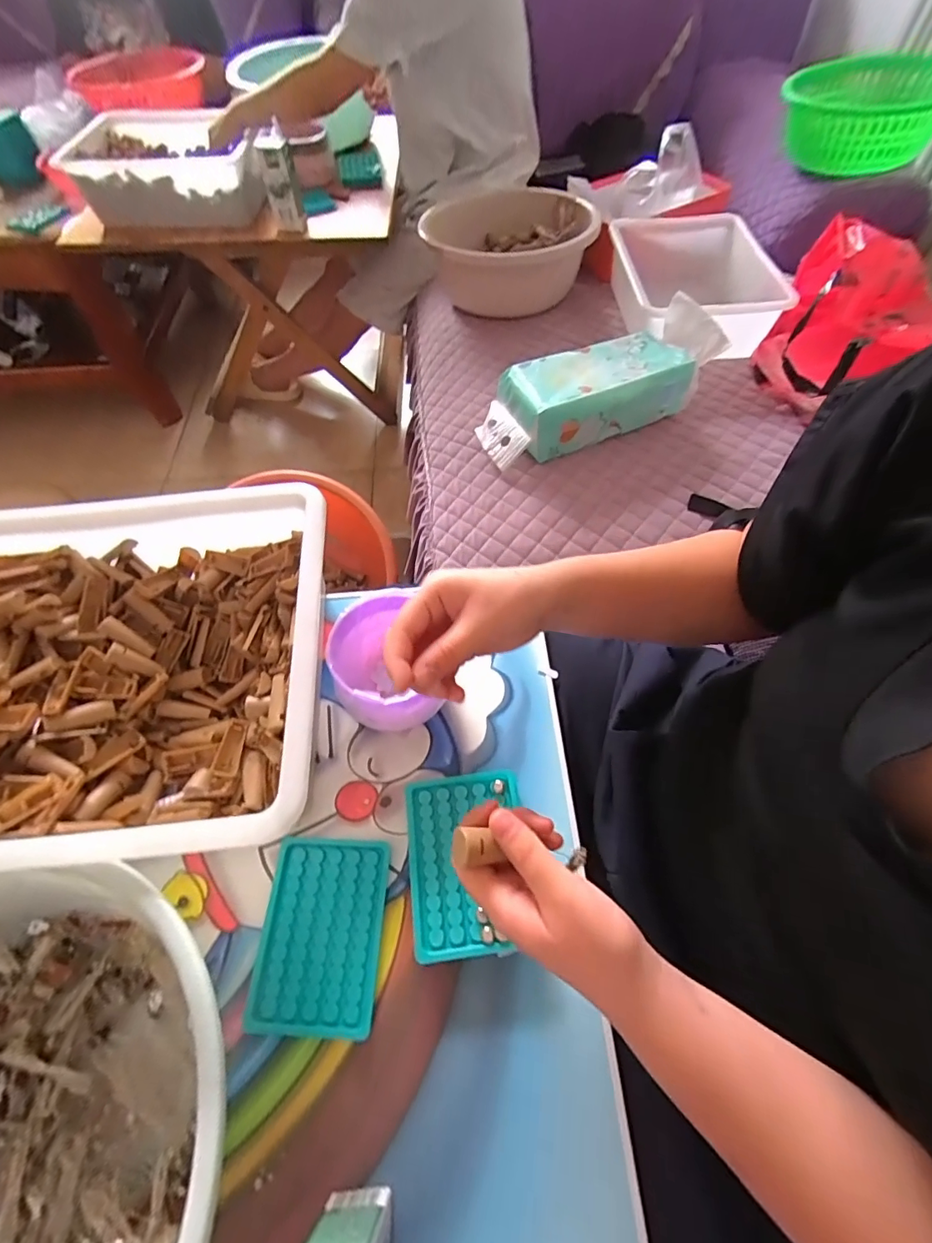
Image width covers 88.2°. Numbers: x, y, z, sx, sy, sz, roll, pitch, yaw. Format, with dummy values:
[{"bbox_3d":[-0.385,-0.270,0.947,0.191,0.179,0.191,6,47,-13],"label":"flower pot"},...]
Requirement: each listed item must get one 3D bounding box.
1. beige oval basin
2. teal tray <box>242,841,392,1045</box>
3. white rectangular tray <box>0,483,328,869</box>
[{"bbox_3d":[0.097,-0.709,0.950,0.337,0.147,0.245,-21,62,-12],"label":"beige oval basin"},{"bbox_3d":[-0.115,0.244,0.382,0.096,0.007,0.129,2,60,2],"label":"teal tray"},{"bbox_3d":[-0.327,0.046,0.427,0.408,0.104,0.320,-6,60,-3],"label":"white rectangular tray"}]

